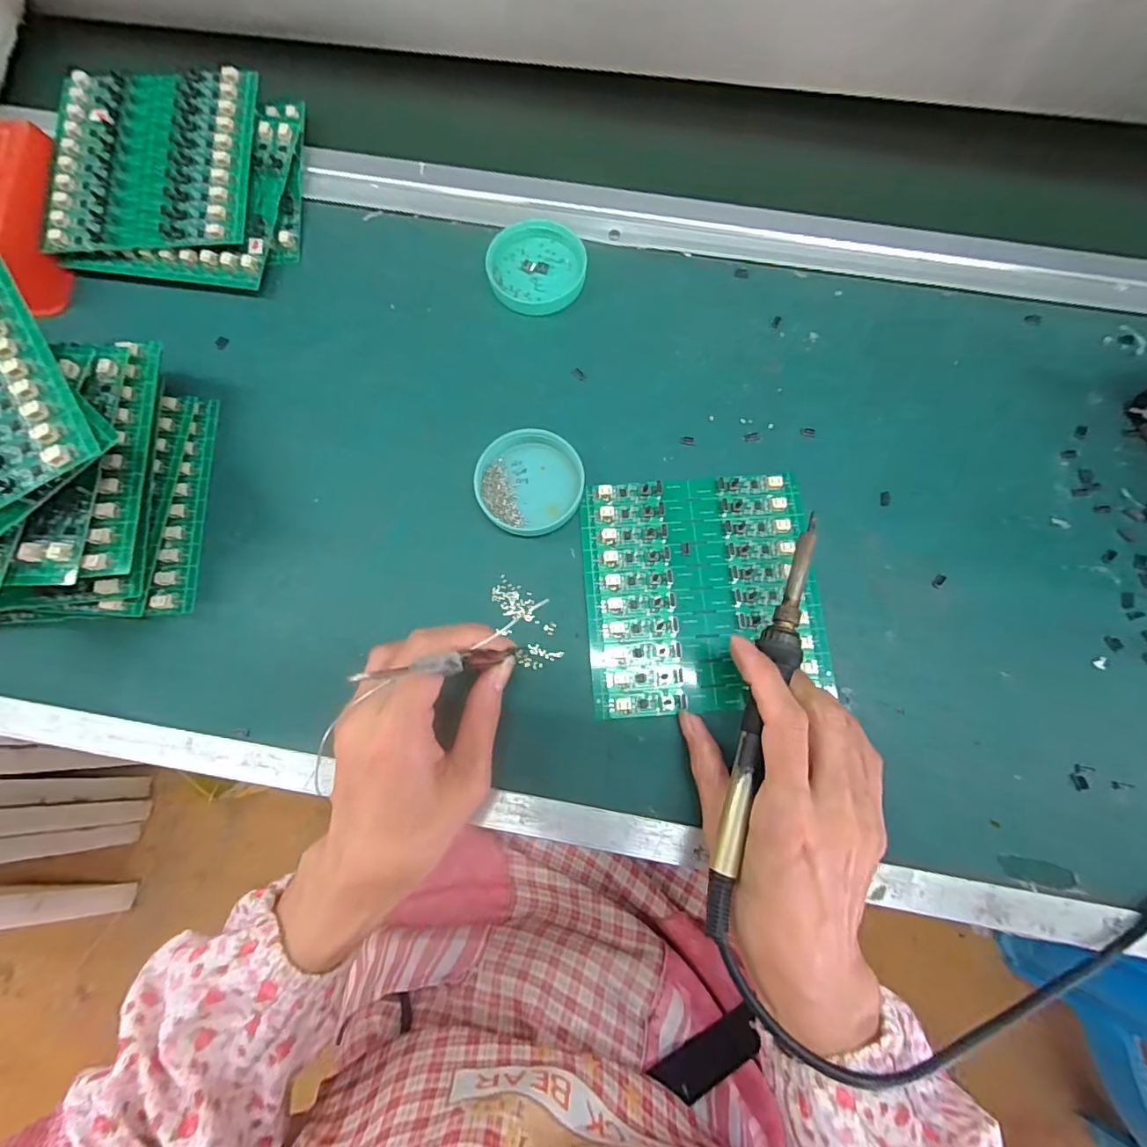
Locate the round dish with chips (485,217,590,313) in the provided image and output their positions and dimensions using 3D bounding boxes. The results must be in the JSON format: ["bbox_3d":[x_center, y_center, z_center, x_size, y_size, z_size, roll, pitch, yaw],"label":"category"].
[{"bbox_3d":[-0.025,-0.208,0.349,0.064,0.014,0.060,0,76,0],"label":"round dish with chips"}]

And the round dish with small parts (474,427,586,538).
[{"bbox_3d":[-0.026,-0.056,0.316,0.063,0.011,0.065,0,76,0],"label":"round dish with small parts"}]

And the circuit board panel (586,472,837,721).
[{"bbox_3d":[0.076,0.009,0.303,0.132,0.006,0.138,-4,78,0],"label":"circuit board panel"}]

